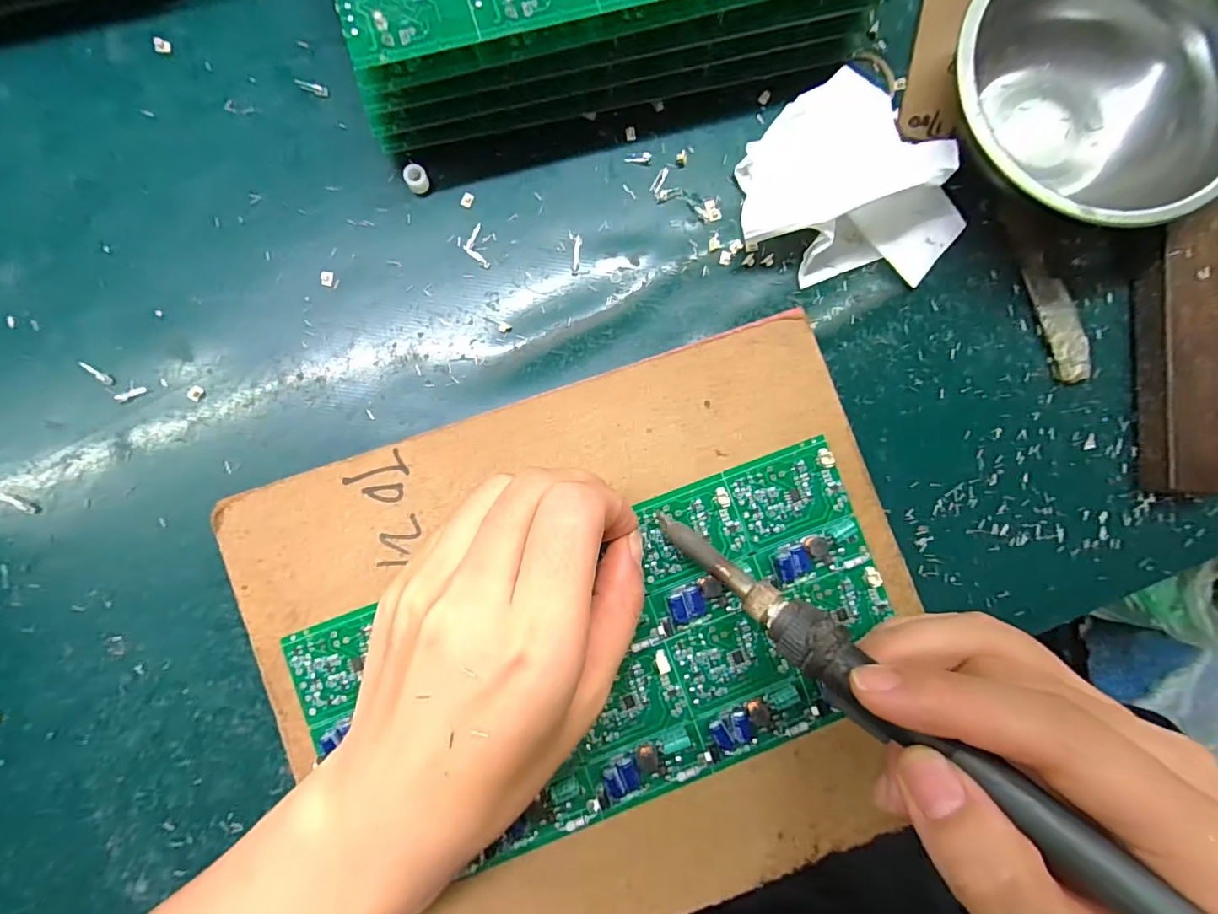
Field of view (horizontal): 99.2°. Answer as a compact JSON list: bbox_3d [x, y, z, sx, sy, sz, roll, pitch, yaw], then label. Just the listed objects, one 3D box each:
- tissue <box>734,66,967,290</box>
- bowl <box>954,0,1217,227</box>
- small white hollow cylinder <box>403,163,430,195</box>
[{"bbox_3d":[0.110,-0.118,0.230,0.083,0.034,0.096,-44,89,-5],"label":"tissue"},{"bbox_3d":[0.210,-0.148,0.232,0.114,0.041,0.110,0,86,-3],"label":"bowl"},{"bbox_3d":[-0.086,-0.124,0.231,0.009,0.009,0.010,-32,88,-4],"label":"small white hollow cylinder"}]

